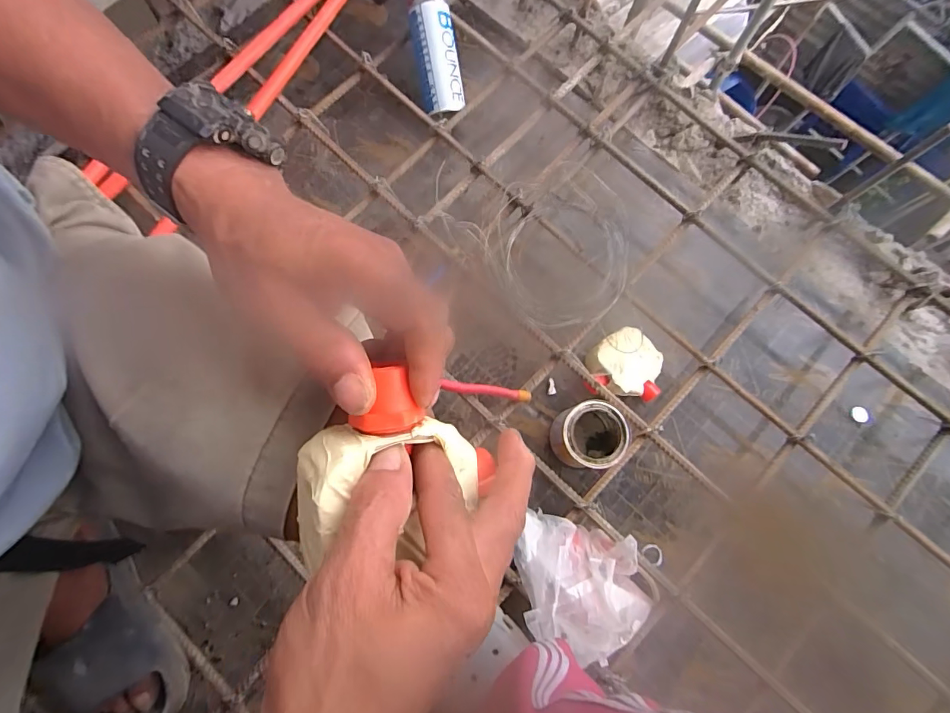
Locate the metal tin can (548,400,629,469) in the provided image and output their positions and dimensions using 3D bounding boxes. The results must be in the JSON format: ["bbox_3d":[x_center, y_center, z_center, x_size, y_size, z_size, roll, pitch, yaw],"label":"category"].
[{"bbox_3d":[0.150,0.108,0.596,0.093,0.095,0.088,1,77,-1],"label":"metal tin can"}]

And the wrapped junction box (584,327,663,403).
[{"bbox_3d":[0.207,0.009,0.639,0.106,0.054,0.097,6,77,0],"label":"wrapped junction box"}]

